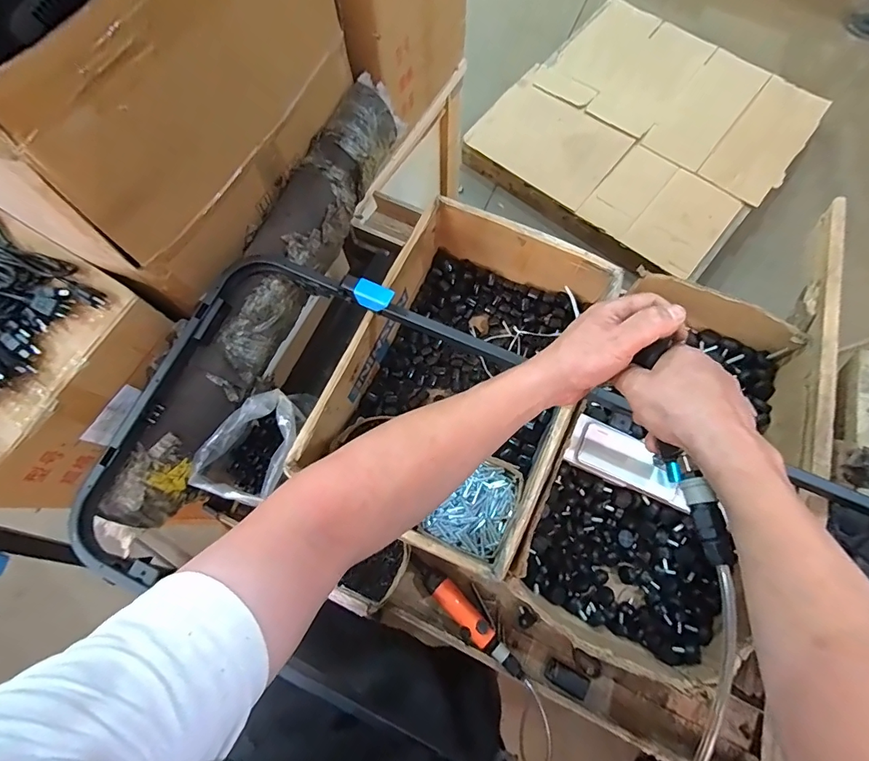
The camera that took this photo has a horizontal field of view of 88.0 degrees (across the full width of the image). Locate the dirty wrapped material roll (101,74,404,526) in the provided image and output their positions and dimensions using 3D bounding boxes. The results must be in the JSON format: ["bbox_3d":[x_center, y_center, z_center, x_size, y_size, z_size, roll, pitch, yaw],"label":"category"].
[{"bbox_3d":[-0.270,-0.164,0.747,0.118,0.096,0.829,22,75,8],"label":"dirty wrapped material roll"}]

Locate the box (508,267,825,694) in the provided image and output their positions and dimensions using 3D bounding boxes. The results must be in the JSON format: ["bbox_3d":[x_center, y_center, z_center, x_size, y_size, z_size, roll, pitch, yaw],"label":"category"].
[{"bbox_3d":[0.361,0.127,0.721,0.341,0.126,0.585,27,76,10],"label":"box"}]

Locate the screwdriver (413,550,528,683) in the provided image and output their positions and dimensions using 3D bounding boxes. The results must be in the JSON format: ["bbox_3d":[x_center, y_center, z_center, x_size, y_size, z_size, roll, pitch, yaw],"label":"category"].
[{"bbox_3d":[0.052,0.398,0.756,0.047,0.052,0.233,-43,76,-10],"label":"screwdriver"}]

